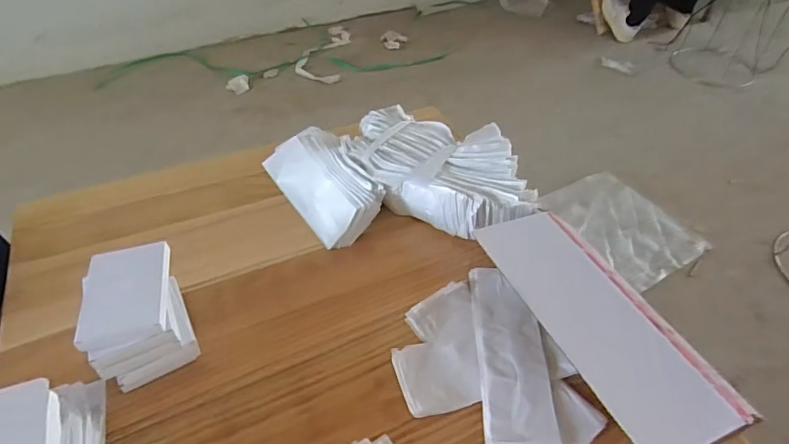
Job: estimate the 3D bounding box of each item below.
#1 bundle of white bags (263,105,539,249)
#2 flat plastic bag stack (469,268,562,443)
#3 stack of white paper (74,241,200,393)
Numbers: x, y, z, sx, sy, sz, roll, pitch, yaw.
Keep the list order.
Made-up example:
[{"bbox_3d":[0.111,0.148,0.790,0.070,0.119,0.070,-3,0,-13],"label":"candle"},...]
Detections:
[{"bbox_3d":[-0.011,-0.083,0.811,0.406,0.091,0.285,-4,45,-4],"label":"bundle of white bags"},{"bbox_3d":[0.147,0.161,0.622,0.083,0.004,0.256,1,45,1],"label":"flat plastic bag stack"},{"bbox_3d":[-0.304,0.109,0.581,0.103,0.105,0.126,-18,48,-17],"label":"stack of white paper"}]

